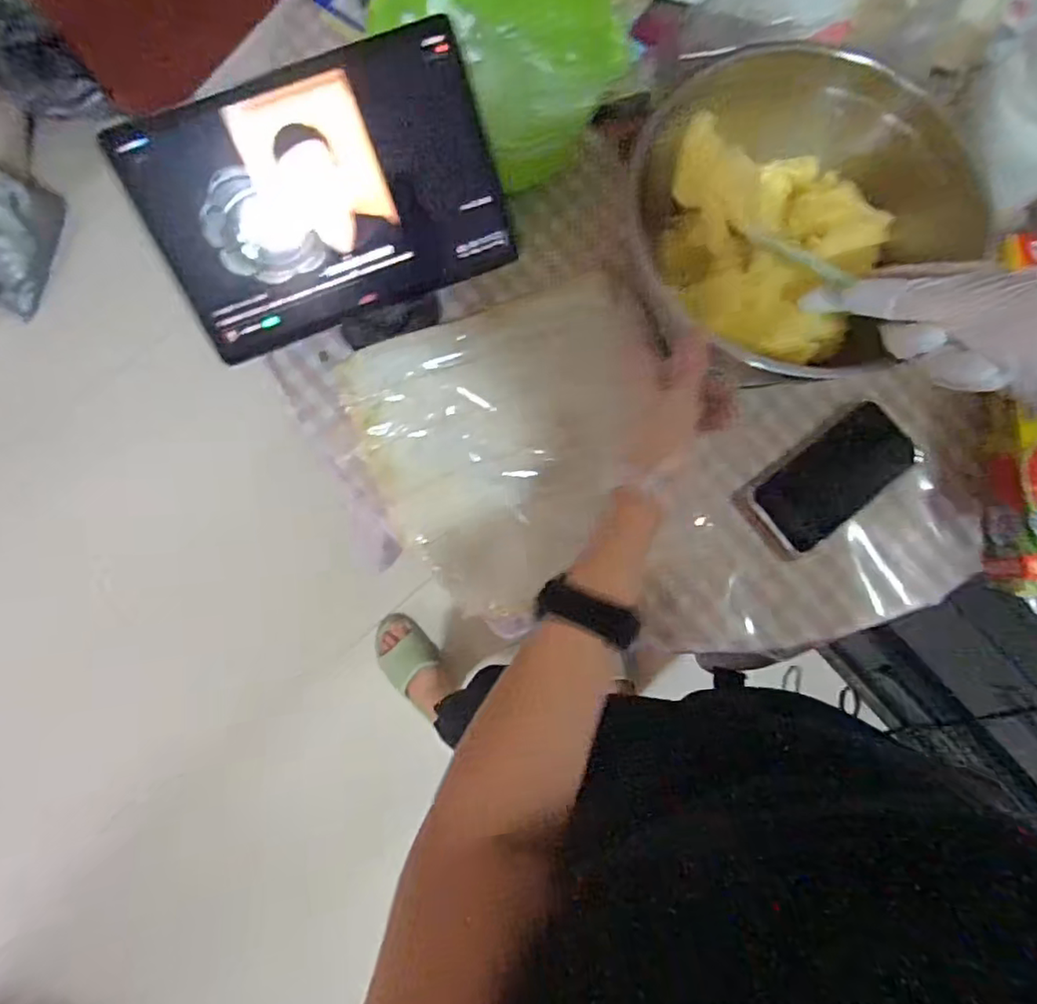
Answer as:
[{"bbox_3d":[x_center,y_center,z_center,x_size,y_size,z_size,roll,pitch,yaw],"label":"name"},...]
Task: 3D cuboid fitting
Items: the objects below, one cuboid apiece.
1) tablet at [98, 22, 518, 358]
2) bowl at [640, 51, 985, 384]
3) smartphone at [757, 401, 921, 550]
[{"bbox_3d":[-0.138,-0.221,0.446,0.246,0.011,0.163,-22,121,-4],"label":"tablet"},{"bbox_3d":[0.227,-0.234,0.494,0.222,0.148,0.248,38,83,4],"label":"bowl"},{"bbox_3d":[0.287,-0.023,0.547,0.142,0.005,0.073,-39,86,2],"label":"smartphone"}]

